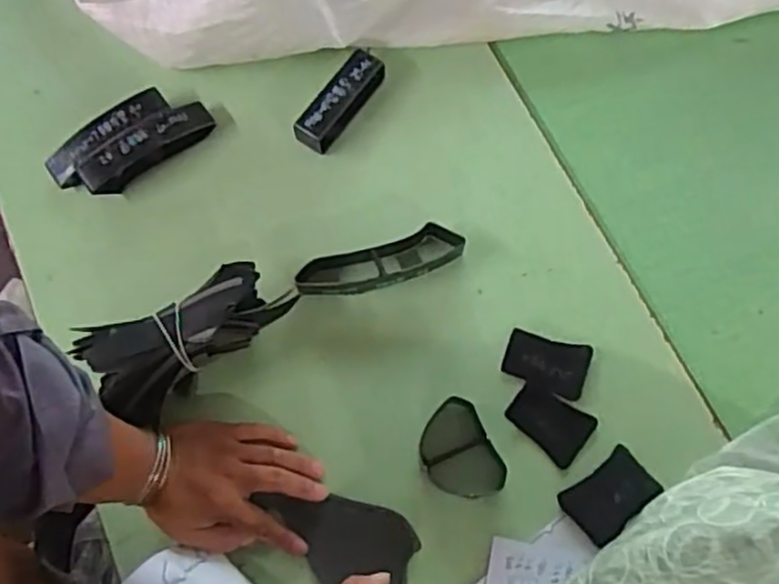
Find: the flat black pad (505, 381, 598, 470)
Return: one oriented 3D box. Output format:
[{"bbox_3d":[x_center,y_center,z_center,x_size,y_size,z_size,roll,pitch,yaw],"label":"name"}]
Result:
[{"bbox_3d":[0.142,0.115,0.642,0.070,0.005,0.050,37,77,13],"label":"flat black pad"}]

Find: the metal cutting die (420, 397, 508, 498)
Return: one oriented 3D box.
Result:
[{"bbox_3d":[0.060,0.141,0.631,0.059,0.014,0.084,-25,73,-6],"label":"metal cutting die"}]

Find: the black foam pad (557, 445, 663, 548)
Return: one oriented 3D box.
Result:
[{"bbox_3d":[0.188,0.174,0.618,0.075,0.009,0.051,-39,75,-11],"label":"black foam pad"}]

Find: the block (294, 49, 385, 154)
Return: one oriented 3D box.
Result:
[{"bbox_3d":[-0.049,-0.193,0.728,0.033,0.032,0.111,34,76,12],"label":"block"}]

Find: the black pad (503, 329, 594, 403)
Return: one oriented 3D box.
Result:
[{"bbox_3d":[0.143,0.064,0.658,0.073,0.004,0.051,19,73,8],"label":"black pad"}]

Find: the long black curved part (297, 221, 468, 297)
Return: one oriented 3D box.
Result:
[{"bbox_3d":[-0.009,-0.024,0.678,0.152,0.035,0.037,-18,72,-4],"label":"long black curved part"}]

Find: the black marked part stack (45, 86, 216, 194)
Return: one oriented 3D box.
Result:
[{"bbox_3d":[-0.259,-0.150,0.718,0.159,0.033,0.064,-34,74,-9],"label":"black marked part stack"}]

